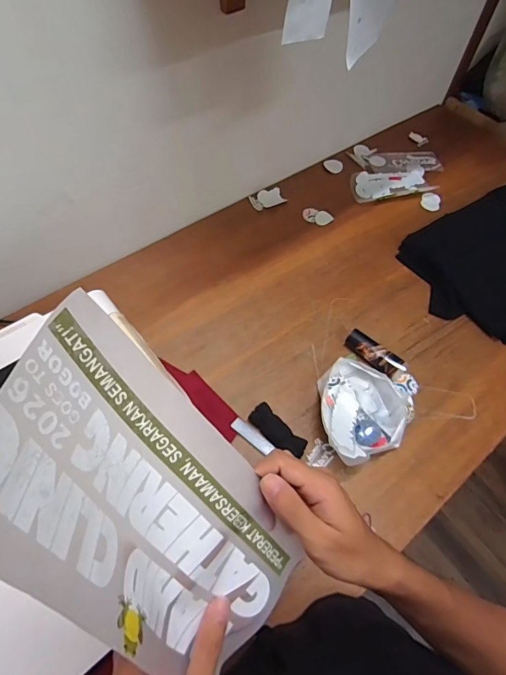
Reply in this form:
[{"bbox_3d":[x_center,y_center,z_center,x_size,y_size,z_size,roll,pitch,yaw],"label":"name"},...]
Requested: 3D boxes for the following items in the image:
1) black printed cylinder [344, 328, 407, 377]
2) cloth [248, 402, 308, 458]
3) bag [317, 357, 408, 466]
[{"bbox_3d":[0.275,0.039,0.898,0.055,0.050,0.140,-38,68,-23],"label":"black printed cylinder"},{"bbox_3d":[0.050,0.191,0.803,0.125,0.031,0.050,41,65,19],"label":"cloth"},{"bbox_3d":[0.221,0.142,0.826,0.198,0.065,0.204,-19,62,-14],"label":"bag"}]

